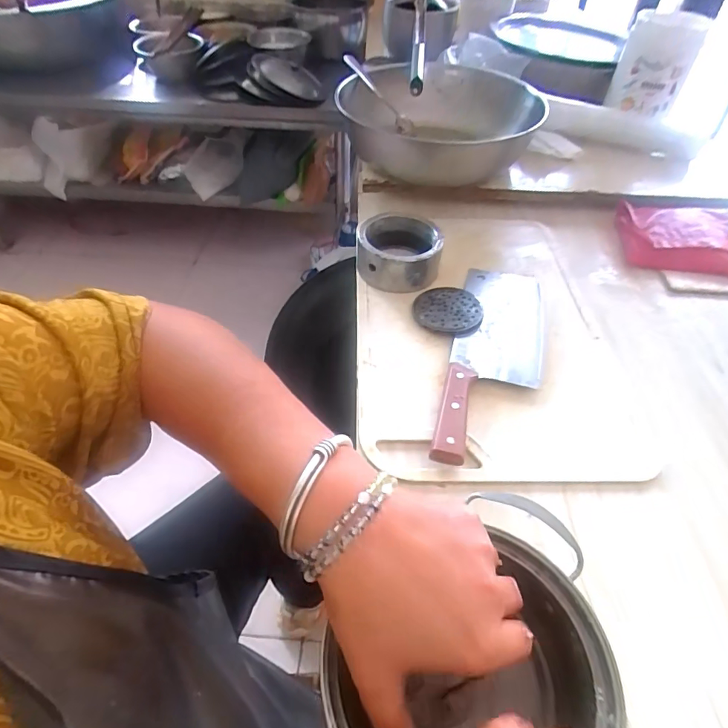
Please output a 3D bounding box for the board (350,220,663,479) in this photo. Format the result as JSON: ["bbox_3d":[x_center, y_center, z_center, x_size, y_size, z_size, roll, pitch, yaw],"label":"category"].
[{"bbox_3d":[0.130,-0.048,0.540,0.274,0.022,0.408,0,50,-3],"label":"board"}]

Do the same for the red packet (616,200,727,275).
[{"bbox_3d":[0.428,-0.168,0.630,0.142,0.034,0.127,8,50,5],"label":"red packet"}]

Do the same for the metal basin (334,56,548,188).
[{"bbox_3d":[0.116,-0.380,0.727,0.278,0.087,0.291,0,49,0],"label":"metal basin"}]

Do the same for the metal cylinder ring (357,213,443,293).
[{"bbox_3d":[0.042,-0.140,0.582,0.098,0.052,0.093,1,50,-1],"label":"metal cylinder ring"}]

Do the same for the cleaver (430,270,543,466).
[{"bbox_3d":[0.142,-0.013,0.495,0.093,0.020,0.295,14,51,9],"label":"cleaver"}]

